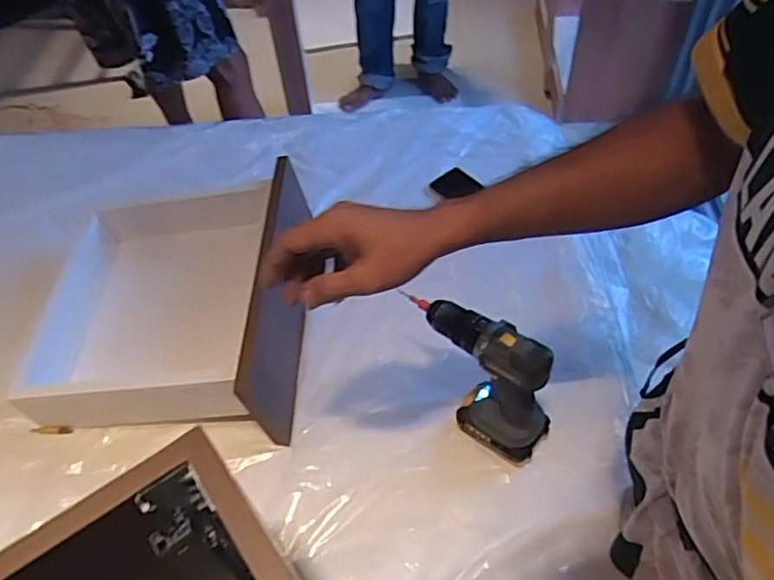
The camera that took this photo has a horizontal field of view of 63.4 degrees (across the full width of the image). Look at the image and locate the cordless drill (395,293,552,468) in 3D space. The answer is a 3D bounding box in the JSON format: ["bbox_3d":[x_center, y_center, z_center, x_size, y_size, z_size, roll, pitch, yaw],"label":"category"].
[{"bbox_3d":[0.124,0.117,0.798,0.168,0.220,0.057,30,59,24],"label":"cordless drill"}]

